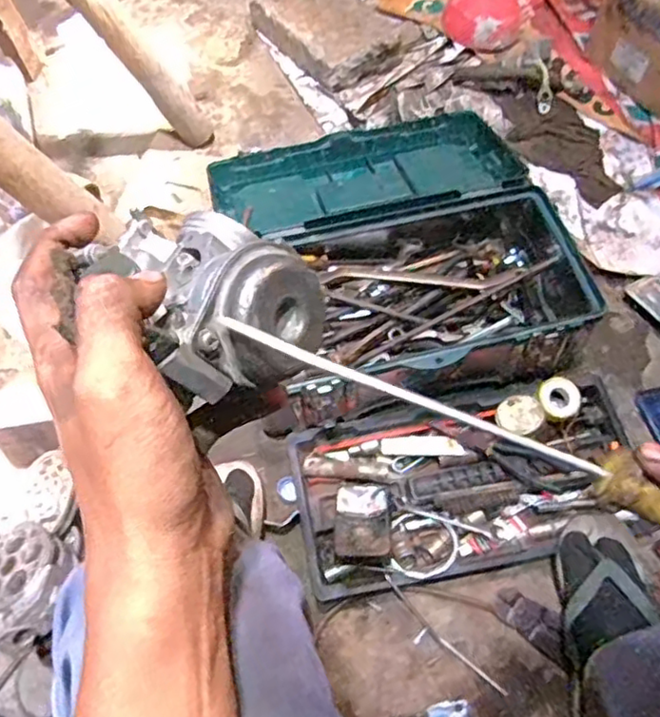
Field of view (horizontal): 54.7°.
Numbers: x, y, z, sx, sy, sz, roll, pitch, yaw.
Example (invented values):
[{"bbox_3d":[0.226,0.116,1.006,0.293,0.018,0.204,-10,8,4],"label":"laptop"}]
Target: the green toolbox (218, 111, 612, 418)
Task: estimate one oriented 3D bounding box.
[{"bbox_3d":[0.089,-0.169,0.925,0.453,0.128,0.494,-17,63,-8],"label":"green toolbox"}]

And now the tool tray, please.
[{"bbox_3d":[0.175,0.141,0.816,0.435,0.058,0.240,-11,63,-5],"label":"tool tray"}]

